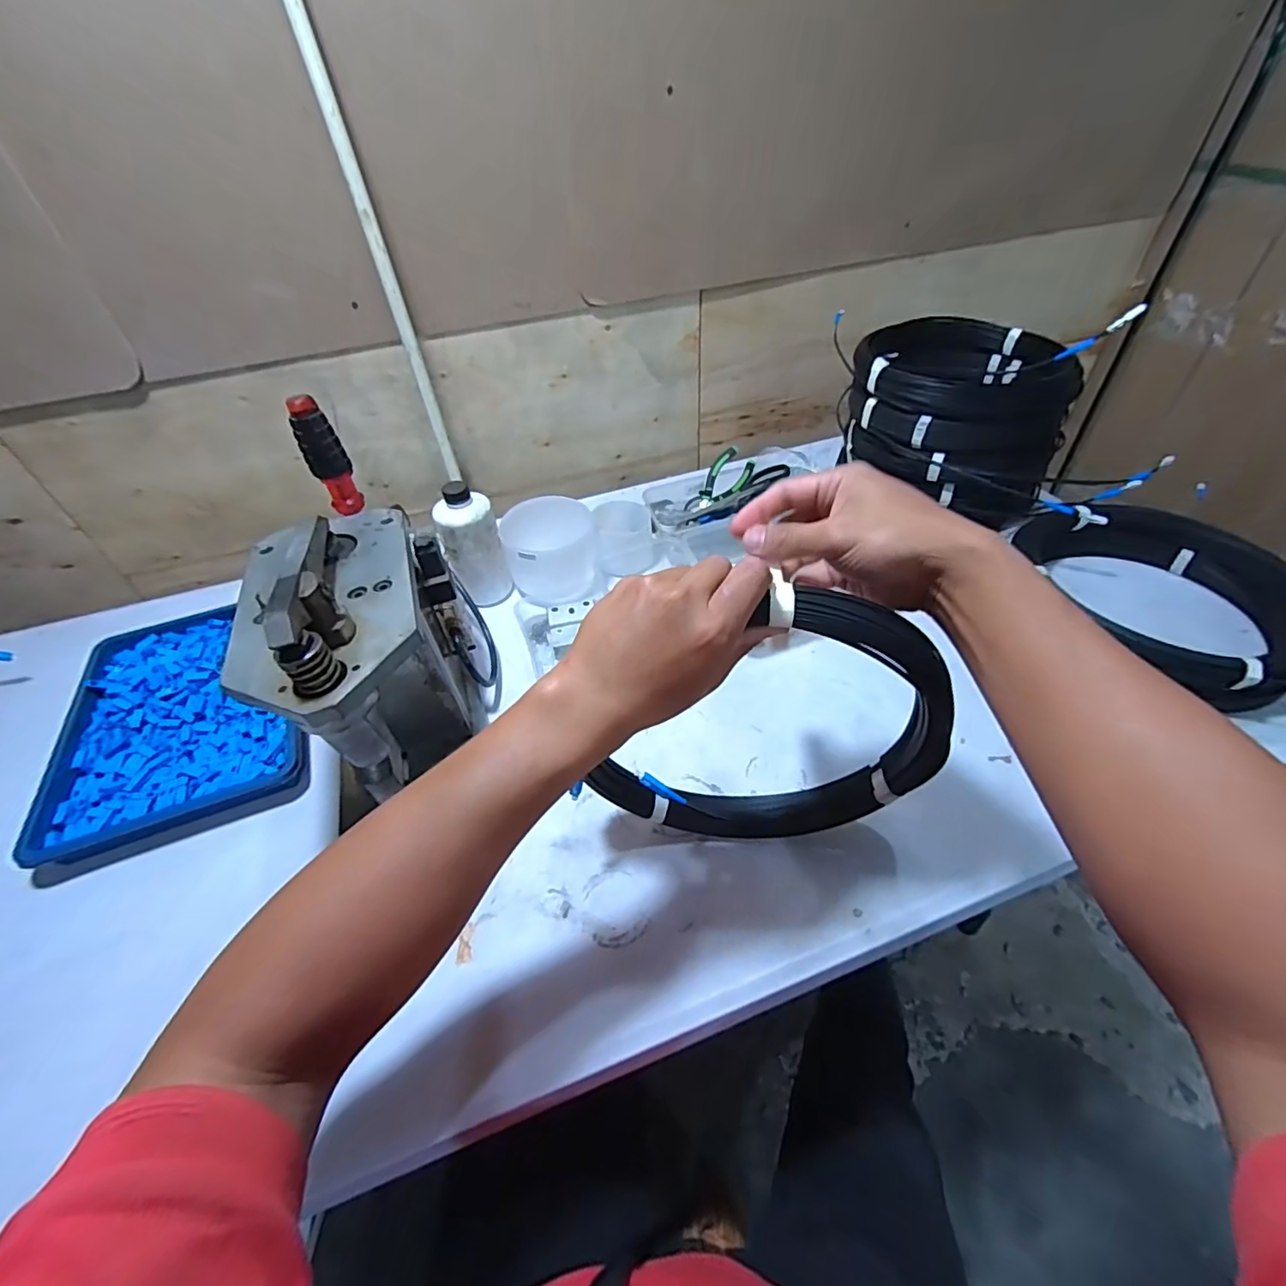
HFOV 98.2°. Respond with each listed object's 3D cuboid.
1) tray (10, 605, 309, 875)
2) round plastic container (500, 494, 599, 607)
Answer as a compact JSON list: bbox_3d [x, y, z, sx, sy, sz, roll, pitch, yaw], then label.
[{"bbox_3d":[-0.525,0.074,0.642,0.232,0.037,0.320,-21,47,-16],"label":"tray"},{"bbox_3d":[-0.123,-0.126,0.761,0.119,0.104,0.119,-2,45,2],"label":"round plastic container"}]

